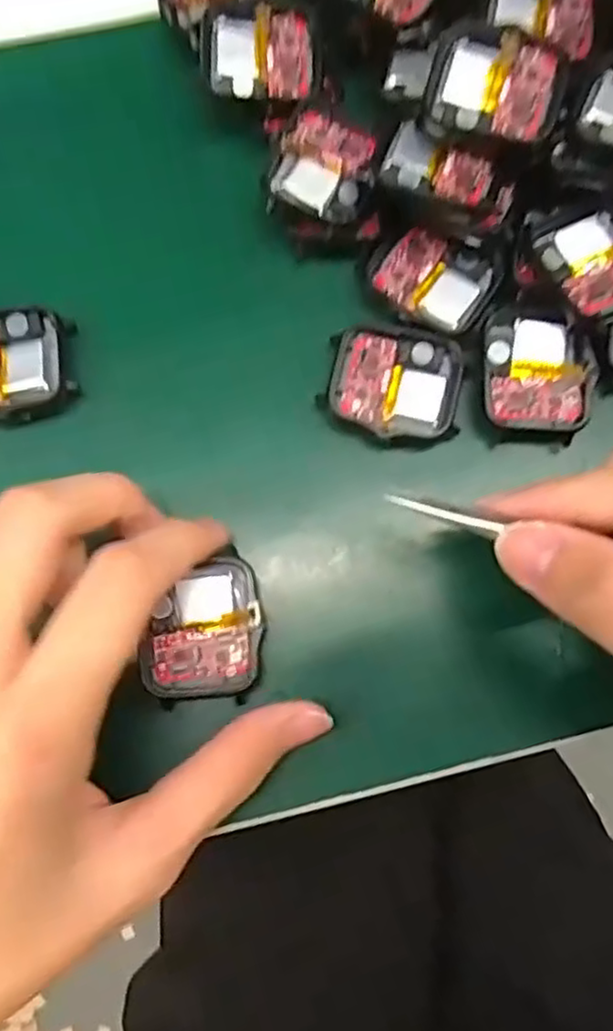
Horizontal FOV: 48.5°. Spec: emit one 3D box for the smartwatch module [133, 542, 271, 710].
[{"bbox_3d":[-0.033,0.035,0.214,0.037,0.007,0.045,-2,78,-1],"label":"smartwatch module"}]

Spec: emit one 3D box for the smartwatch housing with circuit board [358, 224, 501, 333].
[{"bbox_3d":[0.043,-0.084,0.238,0.044,0.005,0.037,28,79,5],"label":"smartwatch housing with circuit board"}]

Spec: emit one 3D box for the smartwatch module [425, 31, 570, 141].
[{"bbox_3d":[0.062,-0.140,0.224,0.042,0.010,0.033,10,78,1],"label":"smartwatch module"}]

